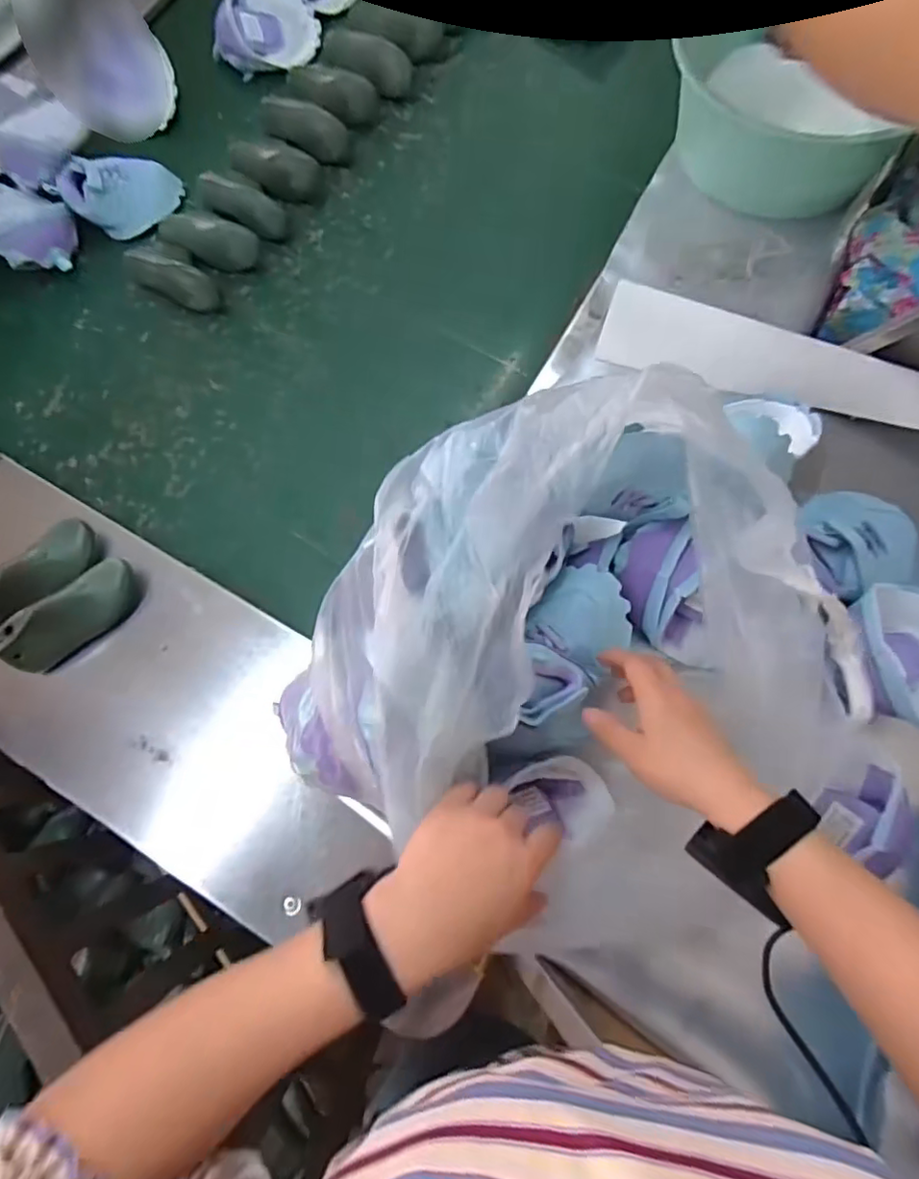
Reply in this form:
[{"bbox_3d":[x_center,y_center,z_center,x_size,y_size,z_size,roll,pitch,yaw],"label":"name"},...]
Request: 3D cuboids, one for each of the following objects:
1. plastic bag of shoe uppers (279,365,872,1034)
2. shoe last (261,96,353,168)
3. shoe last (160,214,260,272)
[{"bbox_3d":[0.084,0.060,0.412,0.368,0.243,0.374,17,75,7],"label":"plastic bag of shoe uppers"},{"bbox_3d":[-0.209,-0.601,0.779,0.133,0.062,0.059,22,76,8],"label":"shoe last"},{"bbox_3d":[-0.320,-0.434,0.740,0.134,0.051,0.041,12,75,5],"label":"shoe last"}]

